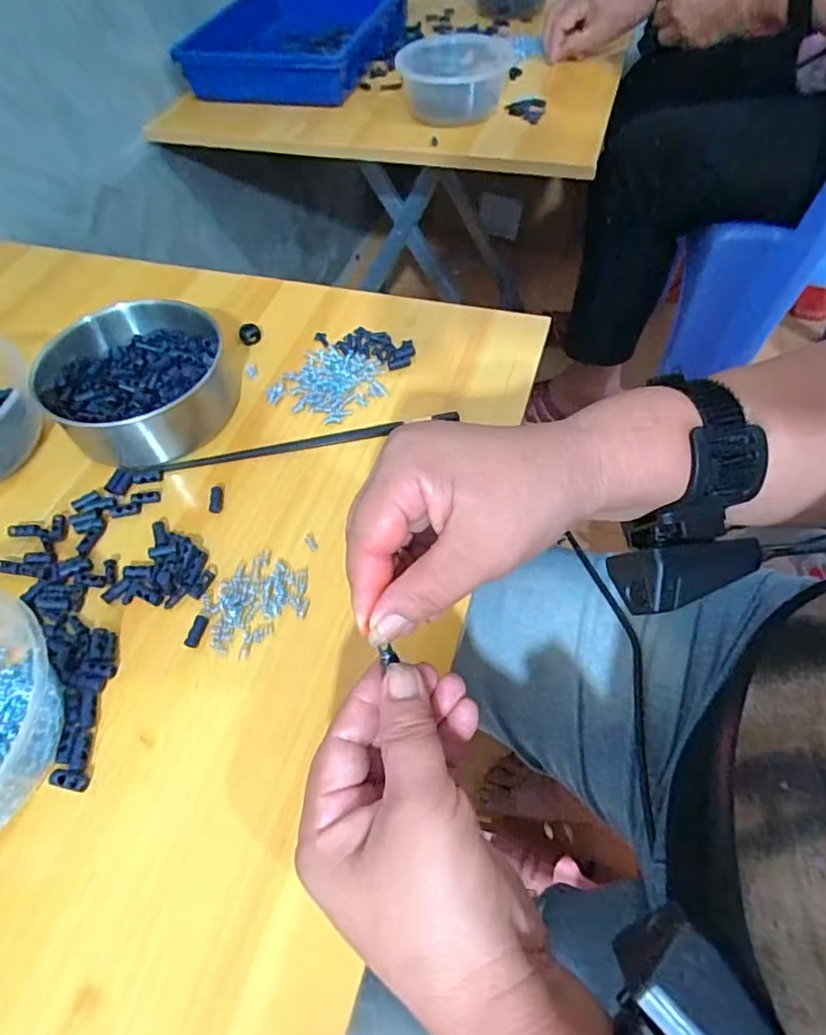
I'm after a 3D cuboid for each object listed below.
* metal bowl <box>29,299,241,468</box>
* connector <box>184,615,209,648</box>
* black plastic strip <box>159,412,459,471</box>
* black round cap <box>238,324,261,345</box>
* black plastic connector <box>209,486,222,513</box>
[{"bbox_3d":[-0.199,-0.105,0.425,0.135,0.053,0.135,0,58,0],"label":"metal bowl"},{"bbox_3d":[-0.125,0.066,0.329,0.008,0.004,0.019,14,59,9],"label":"connector"},{"bbox_3d":[-0.072,-0.056,0.408,0.210,0.011,0.011,-10,58,-6],"label":"black plastic strip"},{"bbox_3d":[-0.136,-0.154,0.474,0.017,0.011,0.017,0,58,0],"label":"black round cap"},{"bbox_3d":[-0.132,-0.013,0.381,0.008,0.004,0.020,-2,58,-1],"label":"black plastic connector"}]

